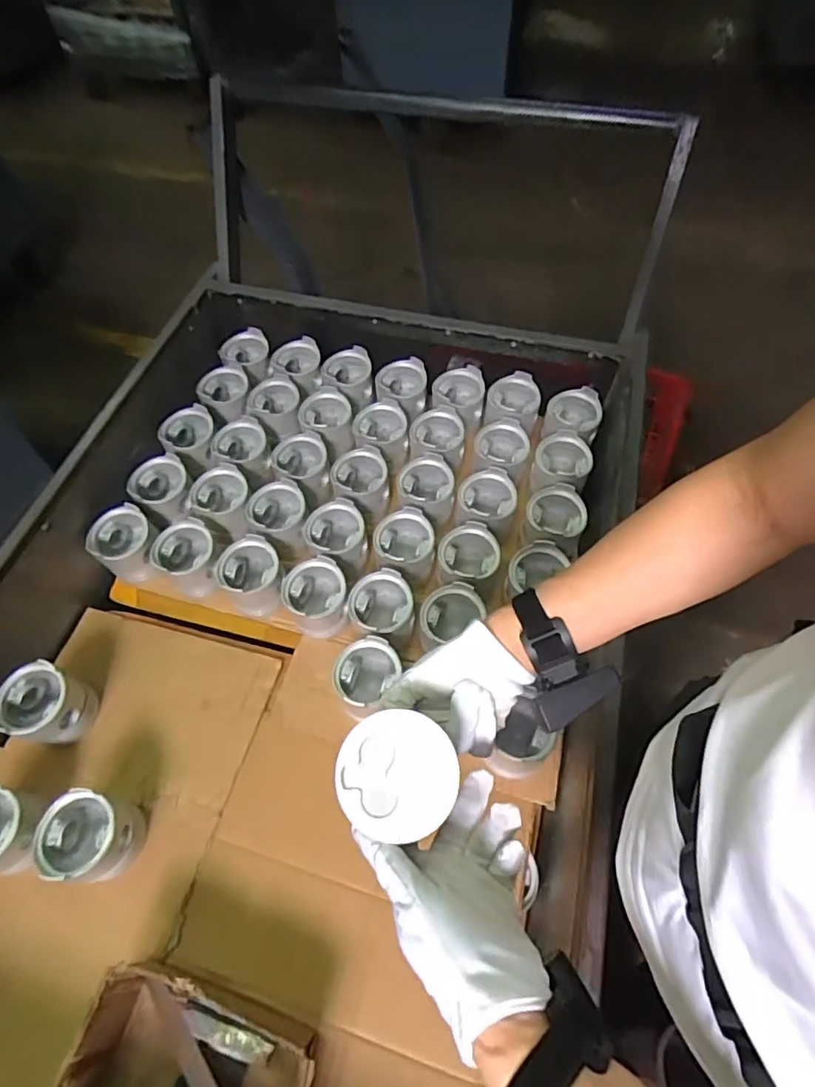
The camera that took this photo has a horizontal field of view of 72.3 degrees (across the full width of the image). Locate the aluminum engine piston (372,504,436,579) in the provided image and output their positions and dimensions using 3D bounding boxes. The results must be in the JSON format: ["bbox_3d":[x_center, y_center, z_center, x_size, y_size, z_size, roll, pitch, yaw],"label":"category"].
[{"bbox_3d":[-0.004,0.007,0.812,0.080,0.080,0.090,0,58,2],"label":"aluminum engine piston"}]

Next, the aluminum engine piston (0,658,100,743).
[{"bbox_3d":[-0.452,0.206,0.704,0.082,0.091,0.087,-1,58,1],"label":"aluminum engine piston"}]

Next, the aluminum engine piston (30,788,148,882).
[{"bbox_3d":[-0.353,0.330,0.628,0.085,0.083,0.085,8,59,6],"label":"aluminum engine piston"}]

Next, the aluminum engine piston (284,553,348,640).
[{"bbox_3d":[-0.124,0.076,0.770,0.081,0.079,0.084,-1,58,1],"label":"aluminum engine piston"}]

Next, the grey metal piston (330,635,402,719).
[{"bbox_3d":[-0.048,0.174,0.701,0.083,0.080,0.081,-1,58,1],"label":"grey metal piston"}]

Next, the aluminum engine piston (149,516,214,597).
[{"bbox_3d":[-0.315,0.024,0.813,0.083,0.084,0.087,-1,58,1],"label":"aluminum engine piston"}]

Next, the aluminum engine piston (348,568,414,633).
[{"bbox_3d":[-0.034,0.090,0.751,0.081,0.077,0.083,-1,58,1],"label":"aluminum engine piston"}]

